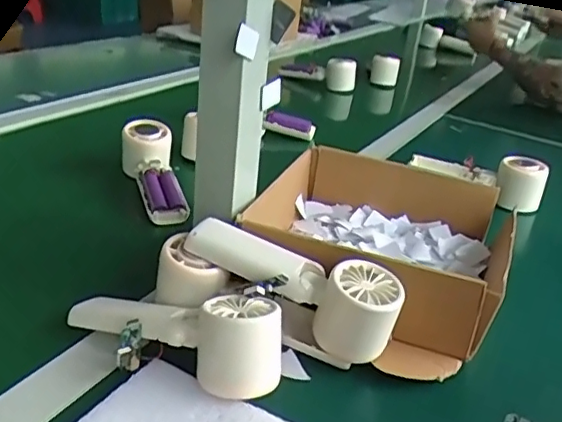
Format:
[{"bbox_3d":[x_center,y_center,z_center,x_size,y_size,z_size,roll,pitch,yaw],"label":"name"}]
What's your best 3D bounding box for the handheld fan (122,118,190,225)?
[{"bbox_3d":[-0.142,-0.040,0.683,0.051,0.046,0.166,-5,44,-24],"label":"handheld fan"}]

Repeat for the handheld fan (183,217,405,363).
[{"bbox_3d":[0.006,0.066,0.455,0.165,0.070,0.054,16,27,18],"label":"handheld fan"}]

